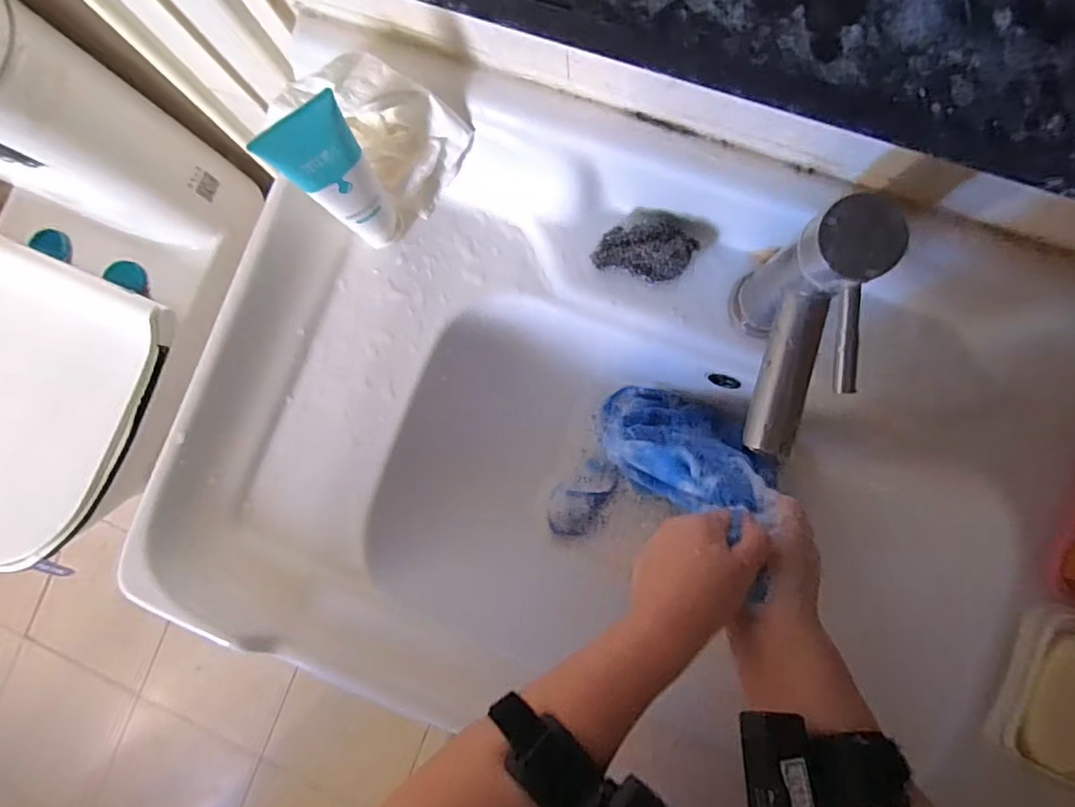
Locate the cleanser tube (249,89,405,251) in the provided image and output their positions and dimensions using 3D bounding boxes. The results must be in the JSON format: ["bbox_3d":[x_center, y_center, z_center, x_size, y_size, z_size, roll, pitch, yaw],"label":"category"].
[{"bbox_3d":[-0.134,-0.156,0.417,0.030,0.159,0.054,44,90,7],"label":"cleanser tube"}]

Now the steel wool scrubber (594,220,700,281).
[{"bbox_3d":[0.085,-0.124,0.452,0.075,0.034,0.045,11,87,6],"label":"steel wool scrubber"}]

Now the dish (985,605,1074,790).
[{"bbox_3d":[0.386,0.209,0.410,0.081,0.025,0.116,17,87,6],"label":"dish"}]

